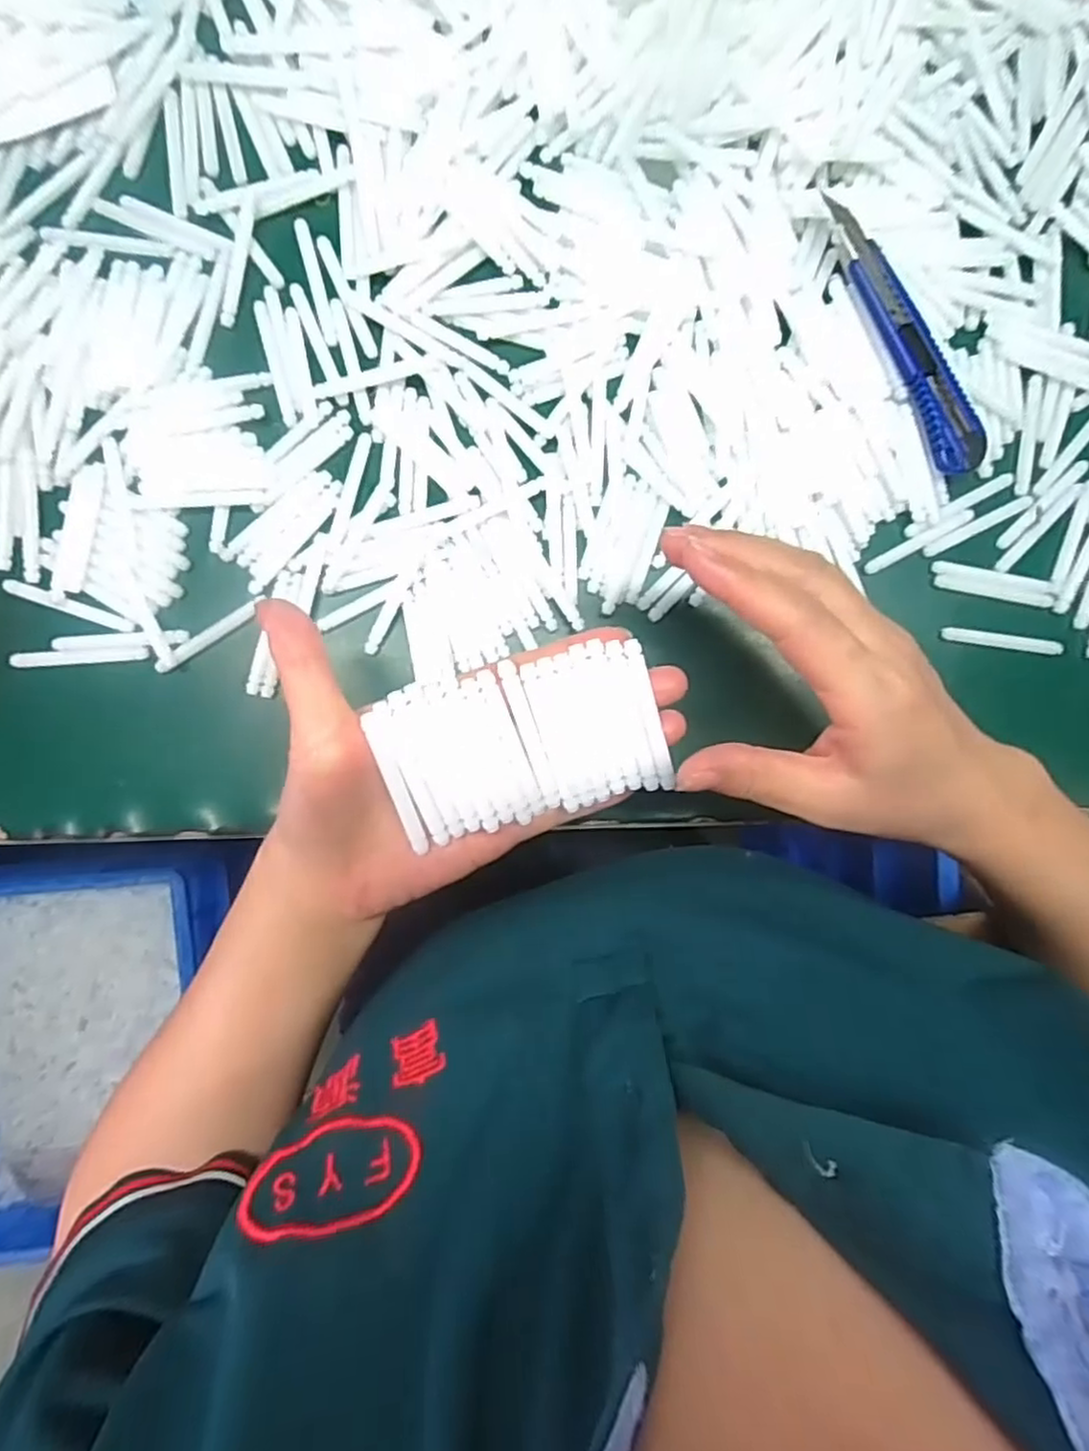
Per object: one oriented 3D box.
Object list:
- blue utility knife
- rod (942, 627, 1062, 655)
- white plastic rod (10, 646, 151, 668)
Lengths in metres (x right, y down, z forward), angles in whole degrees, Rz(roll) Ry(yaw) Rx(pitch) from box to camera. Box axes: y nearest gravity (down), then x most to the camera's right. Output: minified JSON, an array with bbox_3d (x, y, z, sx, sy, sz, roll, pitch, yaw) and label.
[{"bbox_3d":[0.171,-0.183,0.329,0.024,0.015,0.135,-27,94,-1],"label":"blue utility knife"},{"bbox_3d":[0.226,-0.042,0.345,0.060,0.007,0.007,8,93,-4],"label":"rod"},{"bbox_3d":[-0.212,-0.032,0.320,0.059,0.008,0.007,-4,94,-3],"label":"white plastic rod"}]

